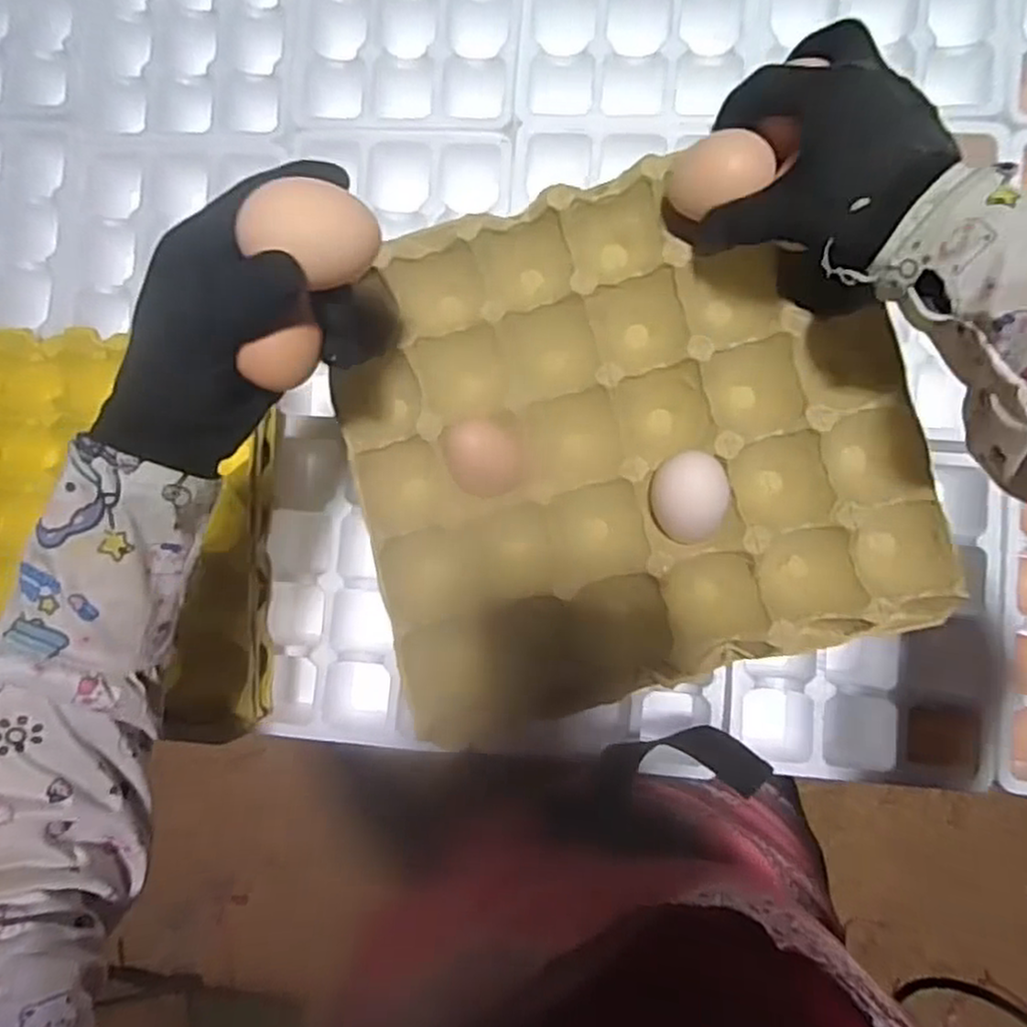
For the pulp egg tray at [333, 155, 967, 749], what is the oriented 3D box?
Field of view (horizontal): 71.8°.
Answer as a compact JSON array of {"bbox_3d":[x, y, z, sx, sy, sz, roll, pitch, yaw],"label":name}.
[{"bbox_3d":[0.060,-0.039,0.391,0.289,0.053,0.267,-15,85,5],"label":"pulp egg tray"}]

